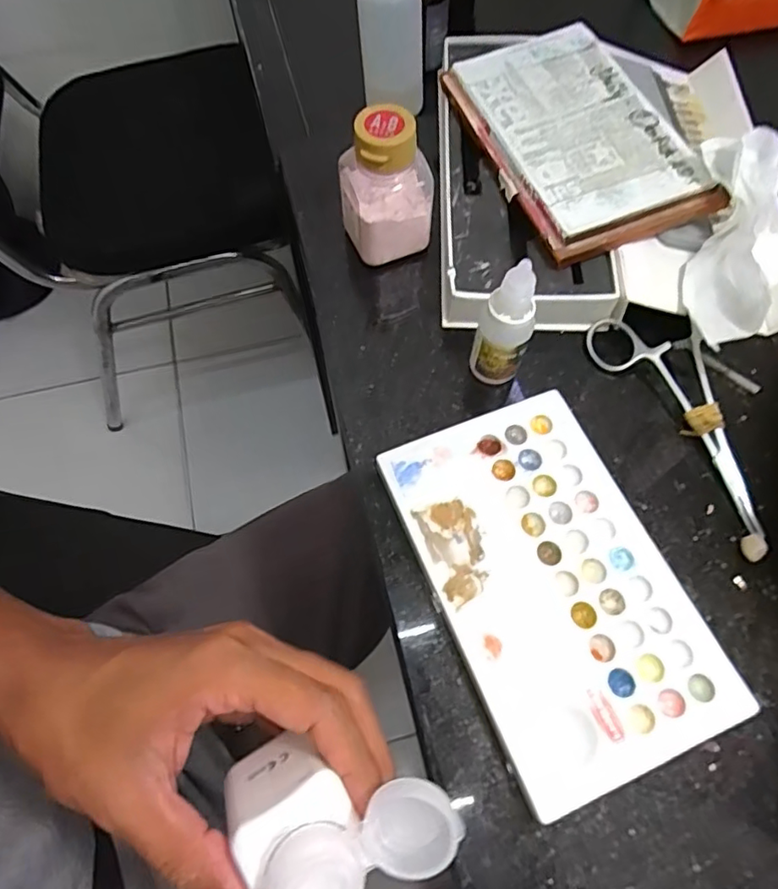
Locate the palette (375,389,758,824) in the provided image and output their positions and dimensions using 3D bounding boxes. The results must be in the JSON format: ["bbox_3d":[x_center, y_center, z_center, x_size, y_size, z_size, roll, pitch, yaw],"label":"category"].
[{"bbox_3d":[0.067,0.055,0.240,0.095,0.014,0.151,-21,67,-9],"label":"palette"}]

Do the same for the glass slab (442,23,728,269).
[{"bbox_3d":[0.100,-0.170,0.310,0.091,0.015,0.146,-23,68,-3],"label":"glass slab"}]

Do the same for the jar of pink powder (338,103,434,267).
[{"bbox_3d":[-0.003,-0.133,0.295,0.042,0.077,0.037,-18,66,-8],"label":"jar of pink powder"}]

